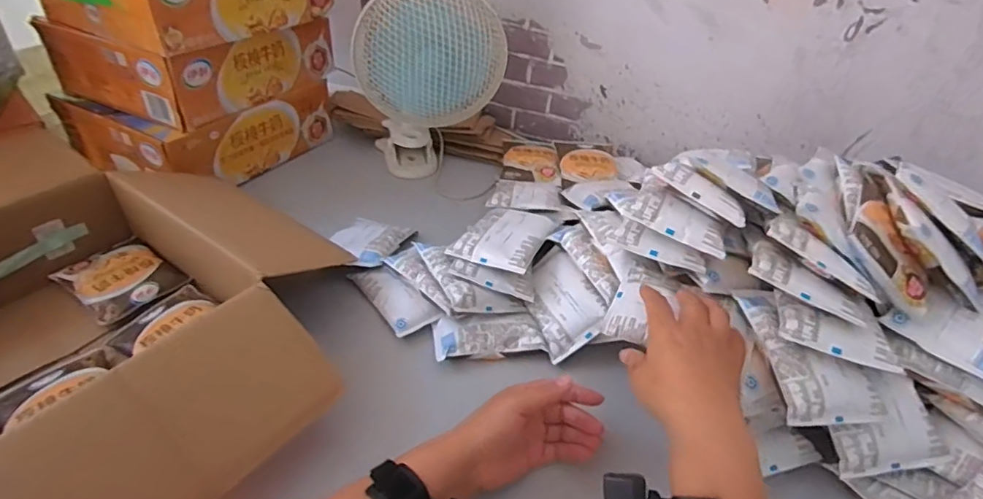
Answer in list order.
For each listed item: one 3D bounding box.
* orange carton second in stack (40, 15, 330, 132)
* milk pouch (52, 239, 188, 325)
[{"bbox_3d":[-0.464,-0.320,0.870,0.269,0.108,0.311,20,42,19],"label":"orange carton second in stack"},{"bbox_3d":[-0.449,0.029,0.651,0.150,0.021,0.098,26,44,25],"label":"milk pouch"}]

